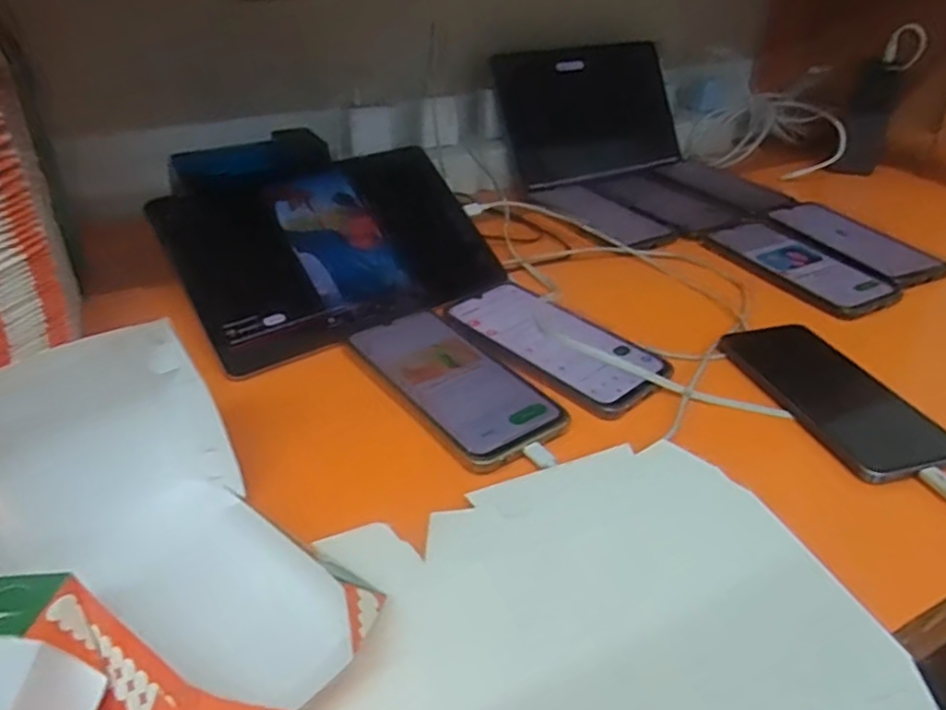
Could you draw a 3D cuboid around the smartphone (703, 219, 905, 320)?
[{"bbox_3d":[0.306,-0.087,0.641,0.095,0.010,0.176,-14,38,-21],"label":"smartphone"}]

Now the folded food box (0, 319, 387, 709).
[{"bbox_3d":[-0.134,0.077,0.299,0.186,0.087,0.111,26,41,30],"label":"folded food box"}]

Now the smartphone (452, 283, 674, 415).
[{"bbox_3d":[0.064,-0.014,0.514,0.089,0.008,0.166,-25,43,-33],"label":"smartphone"}]

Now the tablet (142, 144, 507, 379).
[{"bbox_3d":[-0.109,-0.090,0.557,0.248,0.015,0.166,-24,74,-30],"label":"tablet"}]

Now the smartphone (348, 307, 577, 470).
[{"bbox_3d":[-0.015,0.016,0.472,0.083,0.006,0.167,-24,42,-32],"label":"smartphone"}]

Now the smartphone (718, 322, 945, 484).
[{"bbox_3d":[0.249,0.025,0.474,0.080,0.007,0.164,-9,37,-16],"label":"smartphone"}]

